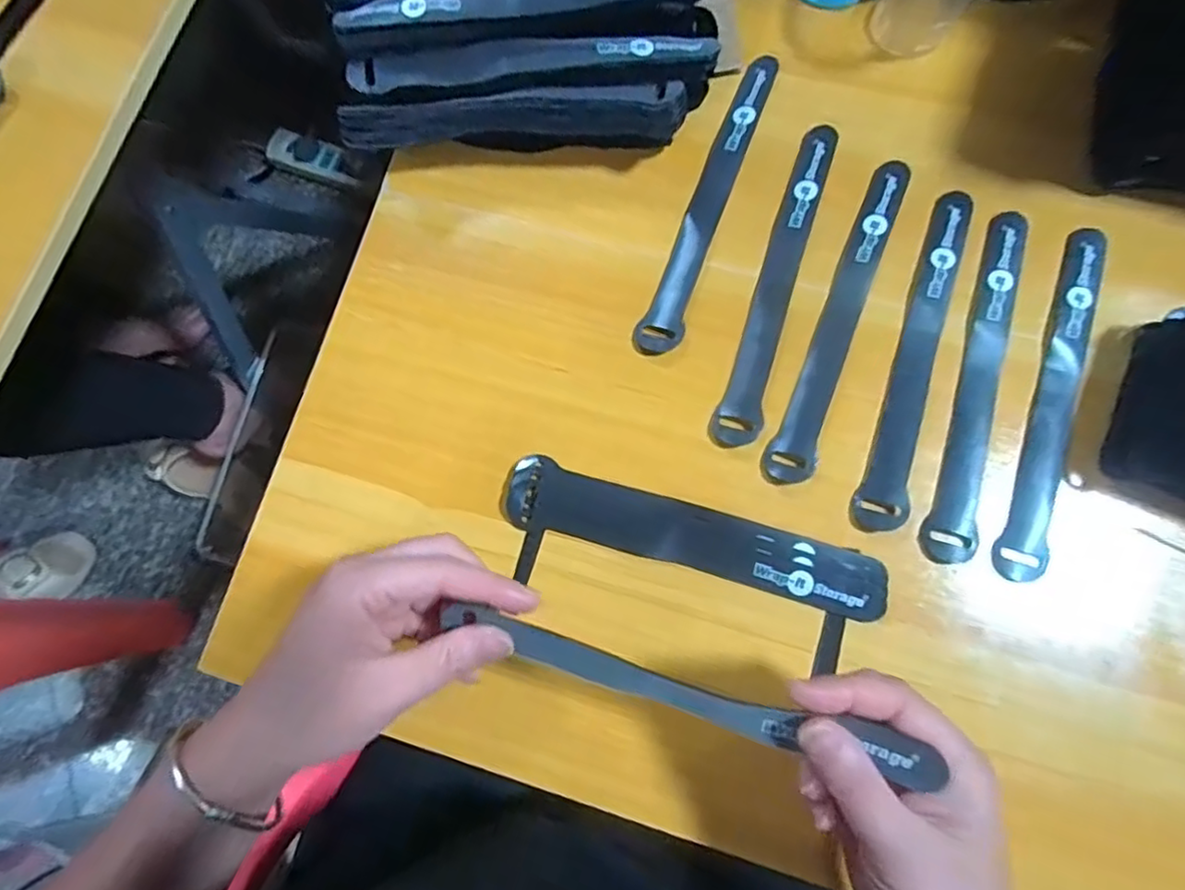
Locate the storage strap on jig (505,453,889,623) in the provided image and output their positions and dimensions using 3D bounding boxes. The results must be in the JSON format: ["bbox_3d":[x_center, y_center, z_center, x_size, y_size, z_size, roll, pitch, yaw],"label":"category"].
[{"bbox_3d":[0.052,0.049,0.335,0.200,0.011,0.036,15,81,6],"label":"storage strap on jig"}]

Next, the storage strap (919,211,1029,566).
[{"bbox_3d":[0.211,-0.035,0.340,0.026,0.006,0.202,18,81,7],"label":"storage strap"}]

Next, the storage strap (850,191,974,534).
[{"bbox_3d":[0.184,-0.052,0.352,0.026,0.004,0.209,17,77,18],"label":"storage strap"}]

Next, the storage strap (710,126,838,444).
[{"bbox_3d":[0.110,-0.098,0.367,0.024,0.005,0.209,18,81,7],"label":"storage strap"}]

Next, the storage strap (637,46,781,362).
[{"bbox_3d":[0.073,-0.147,0.374,0.024,0.006,0.208,22,81,7],"label":"storage strap"}]

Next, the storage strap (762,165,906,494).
[{"bbox_3d":[0.144,-0.074,0.361,0.024,0.006,0.208,22,78,13],"label":"storage strap"}]

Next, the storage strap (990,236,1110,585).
[{"bbox_3d":[0.258,-0.029,0.348,0.023,0.006,0.212,19,81,7],"label":"storage strap"}]

